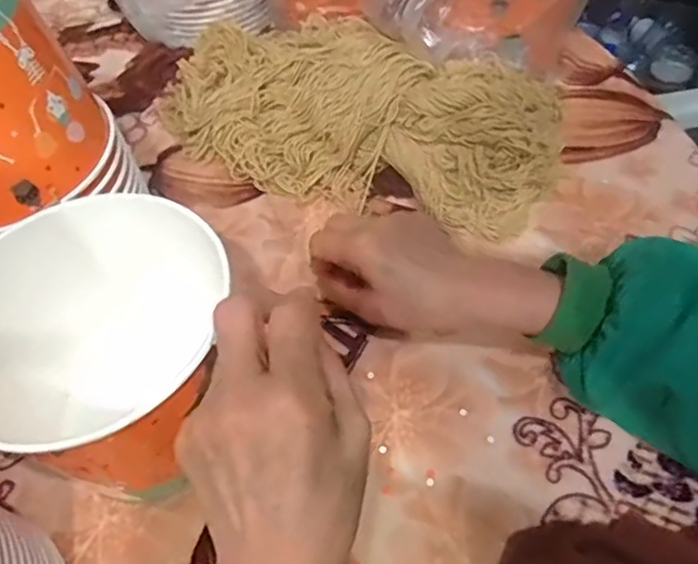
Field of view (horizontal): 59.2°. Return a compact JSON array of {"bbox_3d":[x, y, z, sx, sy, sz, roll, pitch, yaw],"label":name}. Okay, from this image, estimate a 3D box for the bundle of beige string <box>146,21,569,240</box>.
[{"bbox_3d":[0.007,-0.165,0.558,0.360,0.091,0.194,21,58,19],"label":"bundle of beige string"}]

